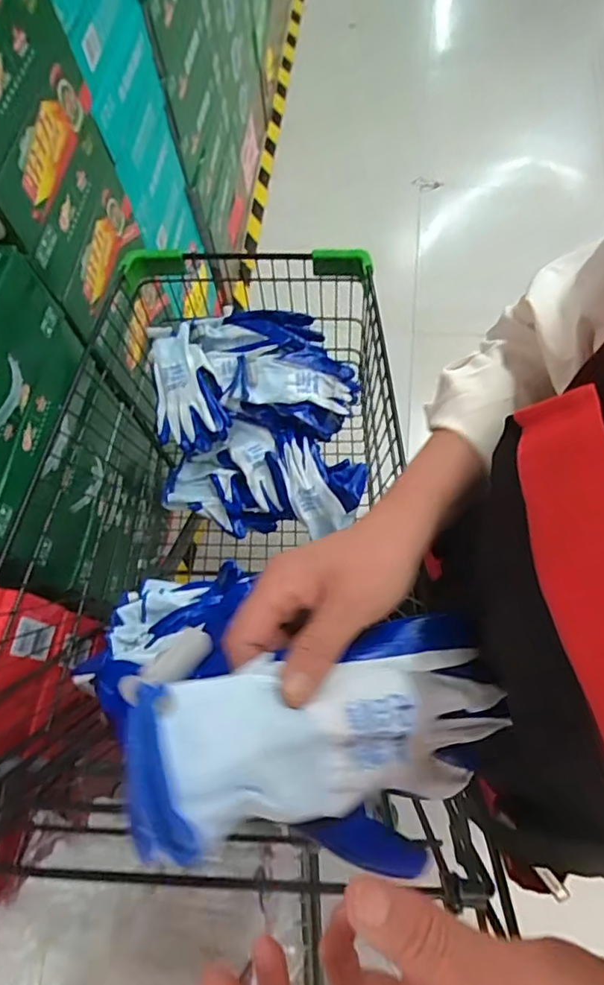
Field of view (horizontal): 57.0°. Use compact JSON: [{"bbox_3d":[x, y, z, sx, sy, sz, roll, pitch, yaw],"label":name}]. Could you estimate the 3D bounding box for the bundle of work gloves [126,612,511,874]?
[{"bbox_3d":[0.019,0.128,0.278,0.202,0.040,0.109,1,64,-29],"label":"bundle of work gloves"}]

